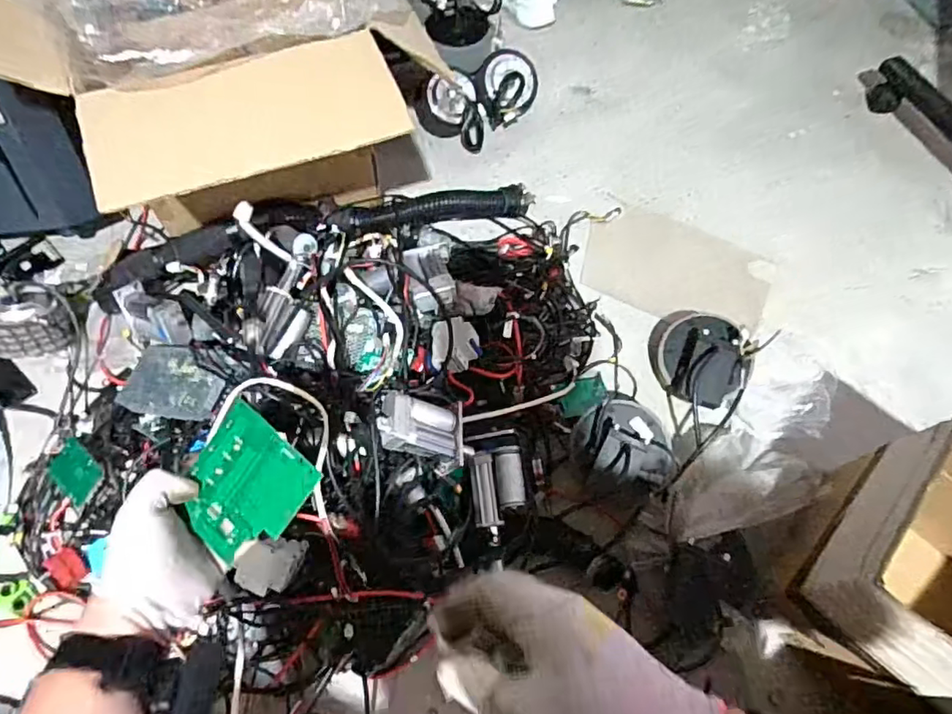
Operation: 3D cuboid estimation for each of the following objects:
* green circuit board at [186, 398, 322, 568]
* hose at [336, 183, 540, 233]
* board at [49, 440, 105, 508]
[{"bbox_3d":[-0.180,0.101,0.450,0.090,0.006,0.102,37,92,13],"label":"green circuit board"},{"bbox_3d":[-0.063,-0.258,1.034,0.380,0.059,0.054,-12,64,-23],"label":"hose"},{"bbox_3d":[-0.590,0.170,0.853,0.099,0.008,0.063,24,82,26],"label":"board"}]

